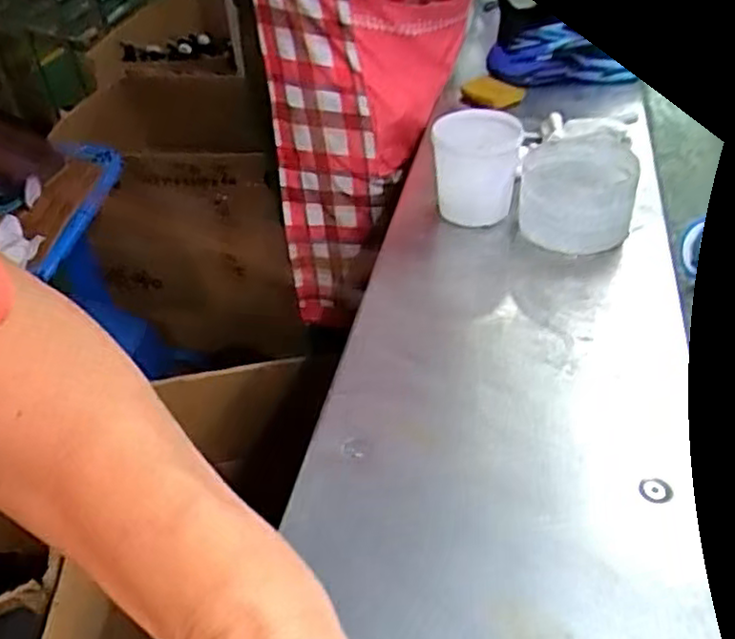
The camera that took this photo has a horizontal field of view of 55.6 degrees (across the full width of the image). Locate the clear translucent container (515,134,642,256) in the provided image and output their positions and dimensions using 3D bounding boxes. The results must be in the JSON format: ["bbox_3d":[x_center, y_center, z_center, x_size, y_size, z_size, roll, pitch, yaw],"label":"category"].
[{"bbox_3d":[0.175,-0.105,0.591,0.090,0.064,0.087,6,38,12],"label":"clear translucent container"}]

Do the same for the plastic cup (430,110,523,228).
[{"bbox_3d":[0.095,-0.140,0.628,0.074,0.079,0.079,1,37,6],"label":"plastic cup"}]

